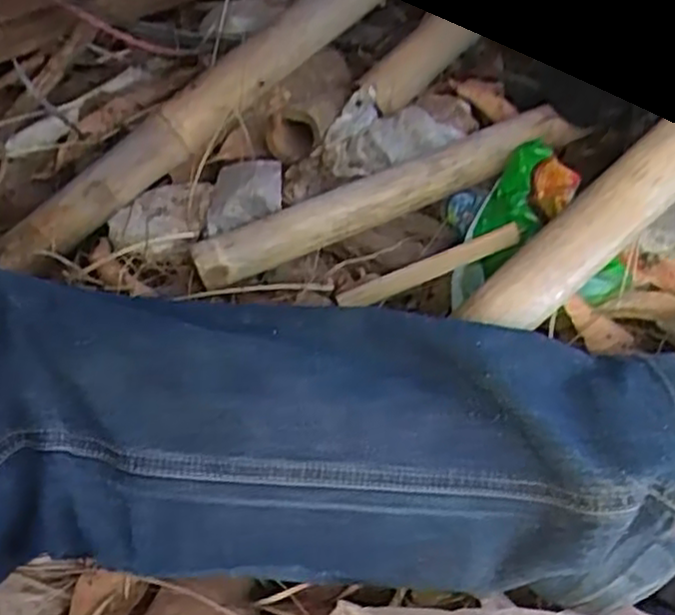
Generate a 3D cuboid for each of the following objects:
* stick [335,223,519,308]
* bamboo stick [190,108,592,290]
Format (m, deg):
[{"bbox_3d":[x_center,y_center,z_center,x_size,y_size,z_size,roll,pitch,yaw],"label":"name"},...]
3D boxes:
[{"bbox_3d":[0.070,-0.031,0.594,0.147,0.014,0.019,-21,44,4],"label":"stick"},{"bbox_3d":[0.056,-0.100,0.612,0.358,0.028,0.038,-22,46,-17],"label":"bamboo stick"}]

